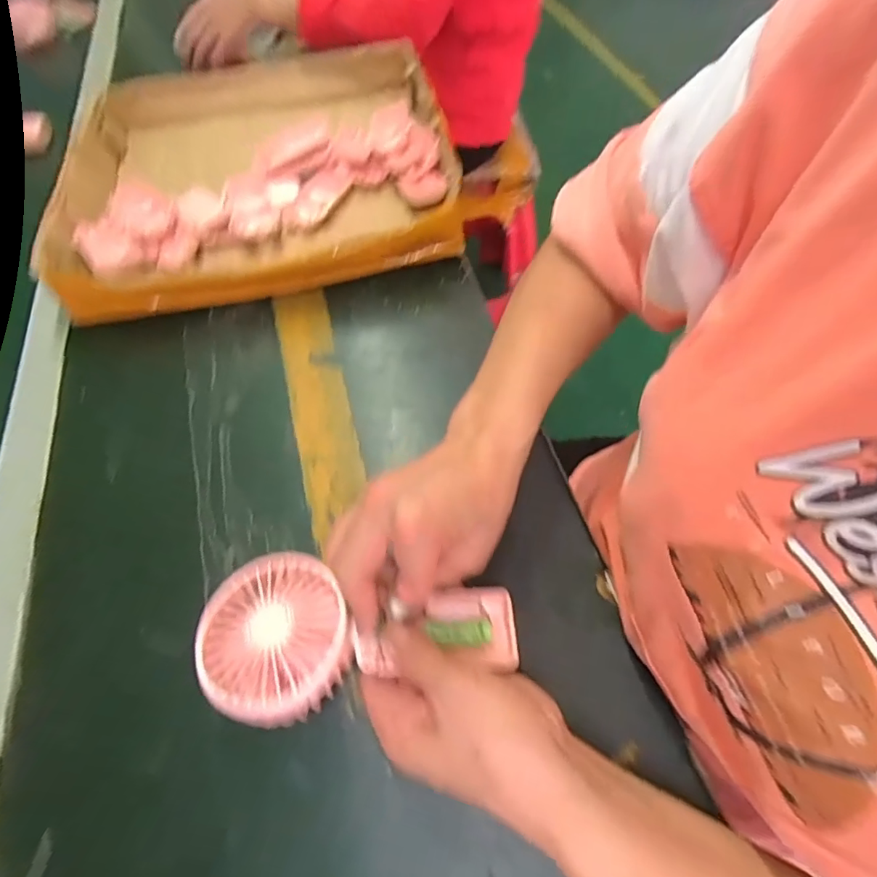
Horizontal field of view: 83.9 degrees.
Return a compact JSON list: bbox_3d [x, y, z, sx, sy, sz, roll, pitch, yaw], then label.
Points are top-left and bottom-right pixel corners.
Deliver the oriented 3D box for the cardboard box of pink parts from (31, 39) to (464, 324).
[{"bbox_3d":[-0.203,-0.312,0.565,0.414,0.066,0.391,-10,59,-4],"label":"cardboard box of pink parts"}]

